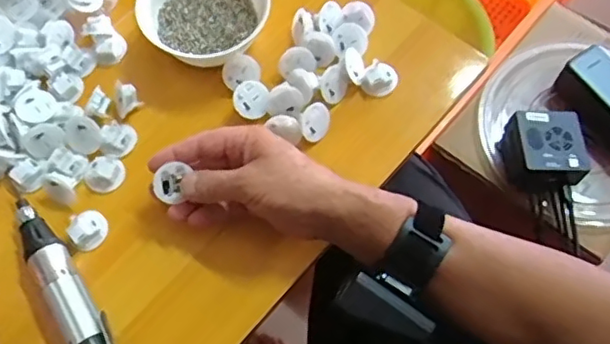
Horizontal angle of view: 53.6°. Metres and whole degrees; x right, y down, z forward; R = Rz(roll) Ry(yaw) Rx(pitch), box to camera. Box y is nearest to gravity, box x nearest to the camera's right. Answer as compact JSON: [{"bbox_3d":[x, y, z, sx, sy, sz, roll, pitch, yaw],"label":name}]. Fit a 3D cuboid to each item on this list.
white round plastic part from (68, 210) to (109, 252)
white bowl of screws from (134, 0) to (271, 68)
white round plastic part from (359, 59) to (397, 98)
[{"bbox_3d":[-0.180,0.048,0.502,0.028,0.012,0.032,35,72,15],"label":"white round plastic part"},{"bbox_3d":[-0.093,-0.155,0.560,0.117,0.047,0.112,0,67,1],"label":"white bowl of screws"},{"bbox_3d":[0.068,-0.085,0.550,0.031,0.021,0.026,12,68,6],"label":"white round plastic part"}]

